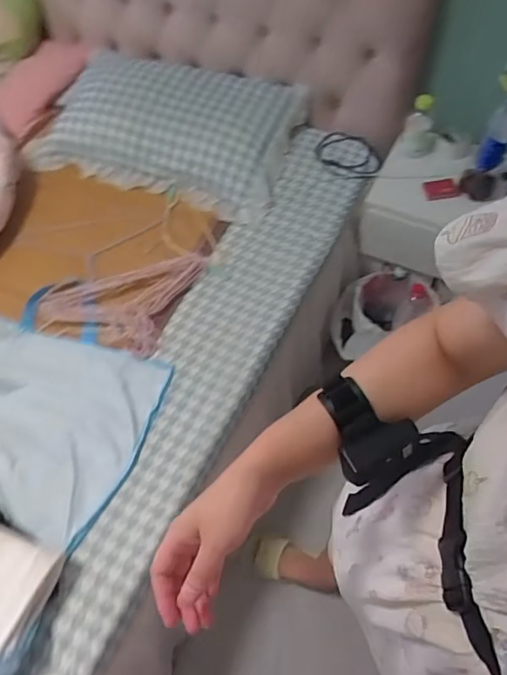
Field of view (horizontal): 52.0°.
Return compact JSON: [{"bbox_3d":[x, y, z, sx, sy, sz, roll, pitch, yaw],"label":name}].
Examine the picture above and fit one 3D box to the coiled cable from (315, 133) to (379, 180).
[{"bbox_3d":[0.276,-0.553,1.548,0.164,0.015,0.244,-12,57,-7],"label":"coiled cable"}]

